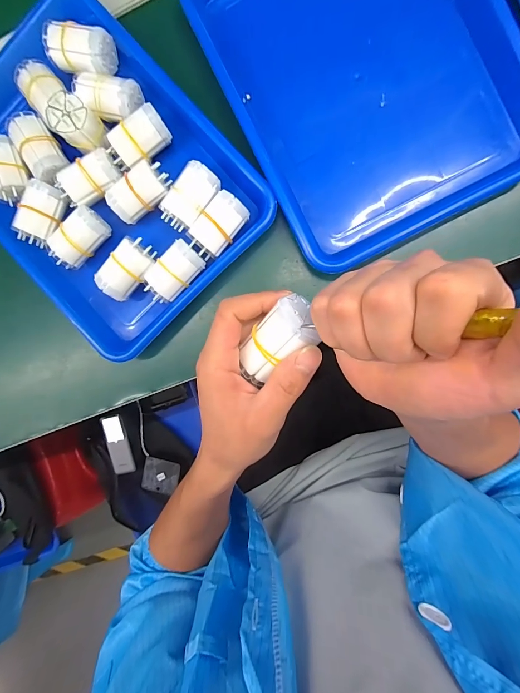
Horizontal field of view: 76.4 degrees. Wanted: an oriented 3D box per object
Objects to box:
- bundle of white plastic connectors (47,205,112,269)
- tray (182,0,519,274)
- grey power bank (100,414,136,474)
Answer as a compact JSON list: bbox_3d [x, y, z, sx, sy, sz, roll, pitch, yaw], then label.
[{"bbox_3d":[-0.194,-0.114,0.350,0.066,0.032,0.041,-38,88,7],"label":"bundle of white plastic connectors"},{"bbox_3d":[0.099,-0.268,0.323,0.251,0.038,0.333,-26,89,7],"label":"tray"},{"bbox_3d":[-0.299,0.208,0.699,0.041,0.016,0.125,-16,90,7],"label":"grey power bank"}]

